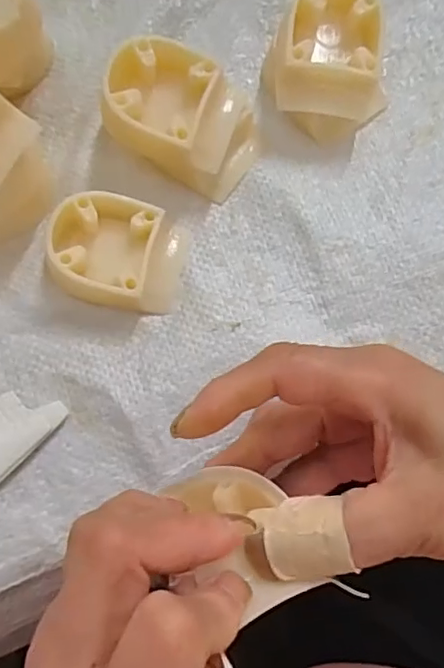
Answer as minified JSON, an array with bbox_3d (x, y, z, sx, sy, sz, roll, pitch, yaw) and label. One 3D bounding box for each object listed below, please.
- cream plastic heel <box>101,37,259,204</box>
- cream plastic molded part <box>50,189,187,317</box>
[{"bbox_3d":[-0.019,-0.098,0.265,0.064,0.044,0.050,16,76,4],"label":"cream plastic heel"},{"bbox_3d":[-0.048,-0.038,0.260,0.060,0.023,0.050,11,76,3],"label":"cream plastic molded part"}]

